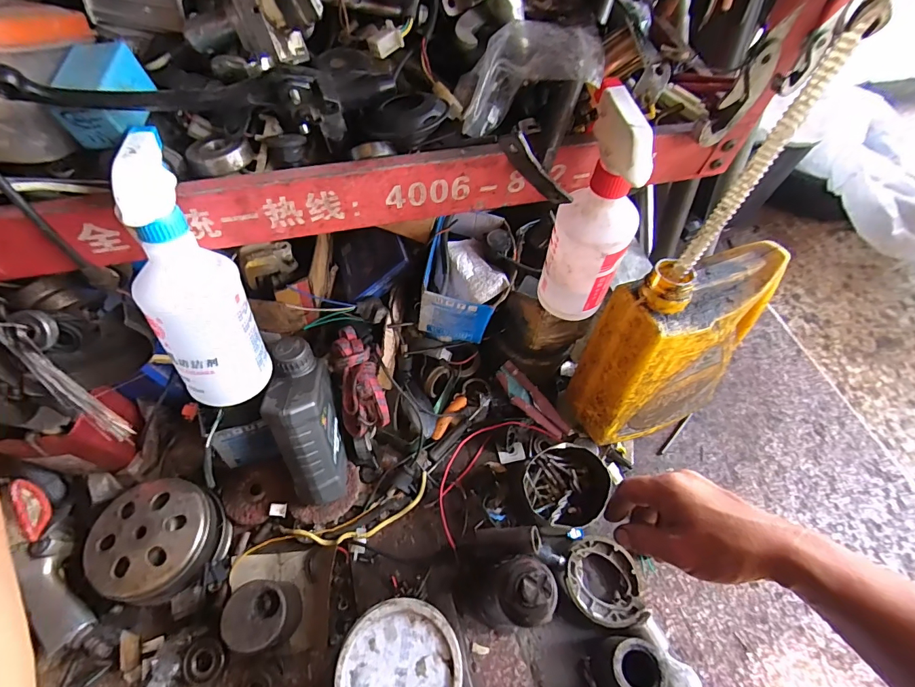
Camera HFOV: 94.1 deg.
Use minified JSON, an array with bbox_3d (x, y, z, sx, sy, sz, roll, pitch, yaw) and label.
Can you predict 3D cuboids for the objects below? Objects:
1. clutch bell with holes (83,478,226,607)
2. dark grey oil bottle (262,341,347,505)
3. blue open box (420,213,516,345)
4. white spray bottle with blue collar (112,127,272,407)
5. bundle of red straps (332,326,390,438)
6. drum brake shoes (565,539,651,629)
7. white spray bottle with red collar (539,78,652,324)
[{"bbox_3d":[-0.367,0.239,0.520,0.129,0.061,0.129,1,58,-1],"label":"clutch bell with holes"},{"bbox_3d":[-0.188,0.104,0.531,0.066,0.225,0.112,-9,24,-7],"label":"dark grey oil bottle"},{"bbox_3d":[0.019,-0.097,0.609,0.114,0.109,0.156,10,58,5],"label":"blue open box"},{"bbox_3d":[-0.206,-0.037,0.330,0.066,0.222,0.074,-9,34,-7],"label":"white spray bottle with blue collar"},{"bbox_3d":[-0.132,0.055,0.574,0.061,0.149,0.031,-9,18,-8],"label":"bundle of red straps"},{"bbox_3d":[0.189,0.306,0.547,0.097,0.033,0.094,7,58,3],"label":"drum brake shoes"},{"bbox_3d":[0.128,-0.112,0.396,0.069,0.207,0.065,11,58,5],"label":"white spray bottle with red collar"}]

